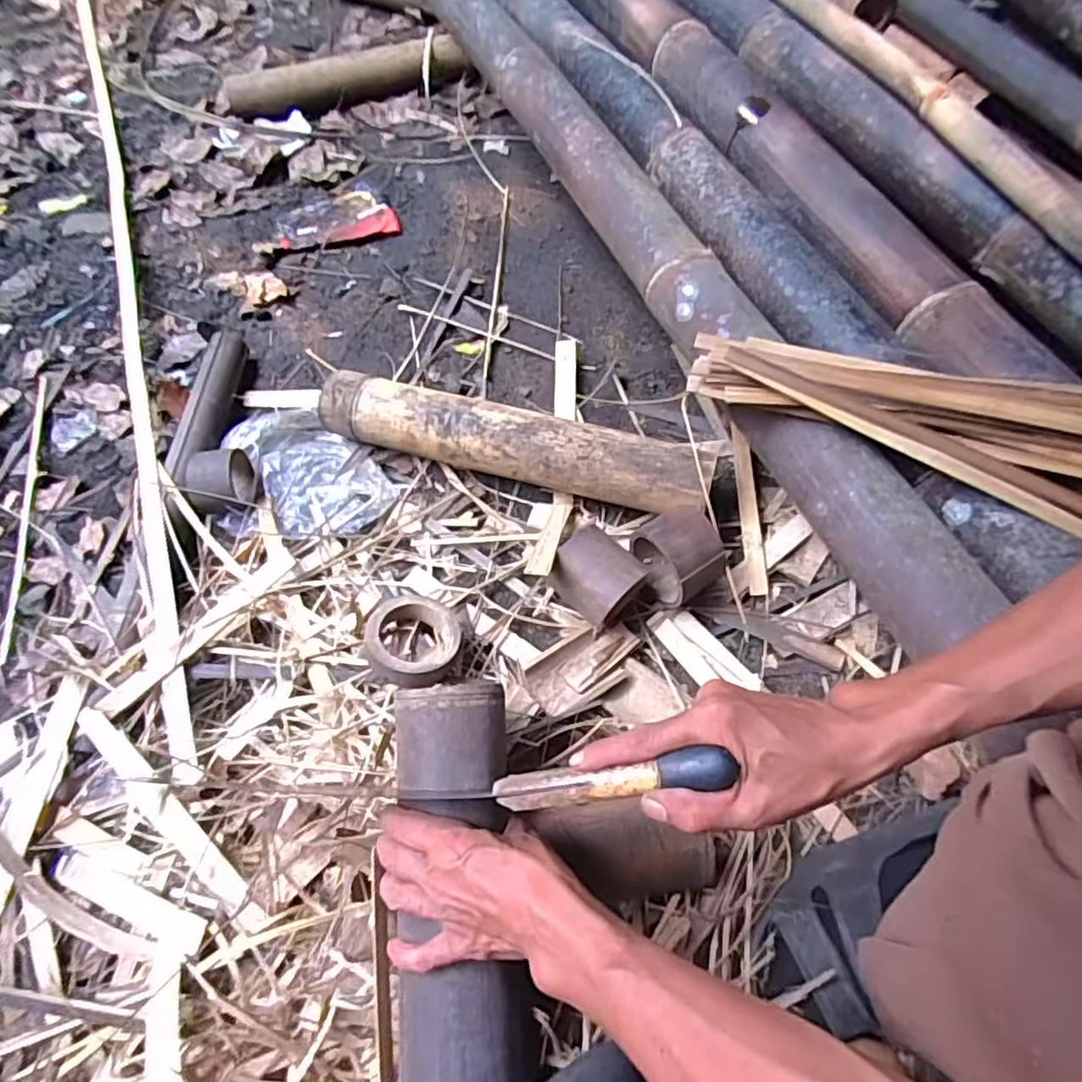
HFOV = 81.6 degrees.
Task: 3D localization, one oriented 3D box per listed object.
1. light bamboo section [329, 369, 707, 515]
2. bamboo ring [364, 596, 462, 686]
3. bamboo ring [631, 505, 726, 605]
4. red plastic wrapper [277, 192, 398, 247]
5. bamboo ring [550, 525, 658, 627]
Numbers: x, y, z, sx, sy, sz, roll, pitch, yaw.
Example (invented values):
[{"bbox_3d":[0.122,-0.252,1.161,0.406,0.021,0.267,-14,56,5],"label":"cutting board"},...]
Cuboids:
[{"bbox_3d":[-0.047,-0.109,0.692,0.420,0.076,0.068,14,64,13],"label":"light bamboo section"},{"bbox_3d":[-0.120,0.094,0.594,0.090,0.025,0.090,6,47,-6],"label":"bamboo ring"},{"bbox_3d":[0.135,0.013,0.614,0.068,0.078,0.082,-26,64,-12],"label":"bamboo ring"},{"bbox_3d":[-0.315,-0.504,0.973,0.176,0.011,0.121,-10,62,-4],"label":"red plastic wrapper"},{"bbox_3d":[0.058,0.039,0.614,0.082,0.067,0.081,34,68,18],"label":"bamboo ring"}]

